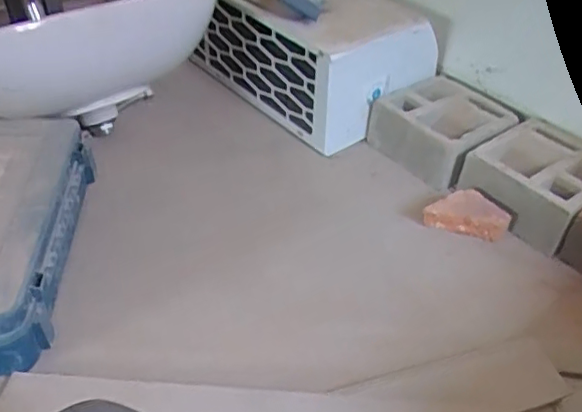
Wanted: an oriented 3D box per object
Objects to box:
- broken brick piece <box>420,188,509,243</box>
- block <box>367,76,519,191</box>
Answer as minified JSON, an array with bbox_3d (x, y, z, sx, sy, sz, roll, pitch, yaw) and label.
[{"bbox_3d":[0.297,0.017,0.993,0.140,0.061,0.068,7,41,6],"label":"broken brick piece"},{"bbox_3d":[0.299,-0.154,1.156,0.215,0.085,0.219,-24,47,-26],"label":"block"}]

